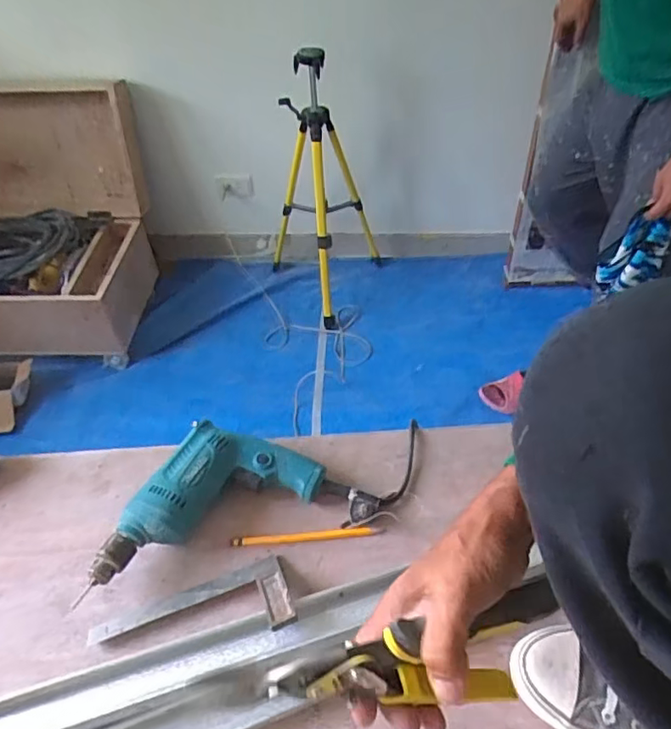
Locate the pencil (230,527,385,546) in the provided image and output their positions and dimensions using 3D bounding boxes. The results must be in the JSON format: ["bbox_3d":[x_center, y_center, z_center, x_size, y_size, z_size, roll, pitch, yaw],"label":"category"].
[{"bbox_3d":[-0.033,0.193,0.654,0.168,0.004,0.011,-5,65,1],"label":"pencil"}]

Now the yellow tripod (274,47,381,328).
[{"bbox_3d":[-0.023,-0.537,1.778,0.371,0.782,0.371,-9,48,-3],"label":"yellow tripod"}]

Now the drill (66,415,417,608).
[{"bbox_3d":[-0.084,0.133,0.678,0.396,0.066,0.158,-12,47,-9],"label":"drill"}]

